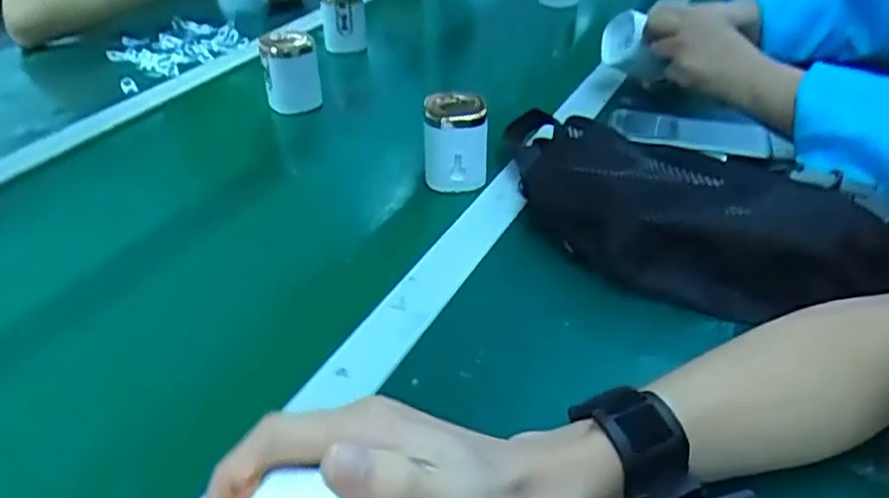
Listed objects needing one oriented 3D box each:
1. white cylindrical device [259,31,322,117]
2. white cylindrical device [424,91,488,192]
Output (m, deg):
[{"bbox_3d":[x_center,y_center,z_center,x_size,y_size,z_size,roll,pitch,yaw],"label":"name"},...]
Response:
[{"bbox_3d":[-0.173,-0.201,0.775,0.058,0.075,0.071,-8,37,-10],"label":"white cylindrical device"},{"bbox_3d":[0.011,-0.101,0.616,0.058,0.080,0.055,1,36,2],"label":"white cylindrical device"}]

